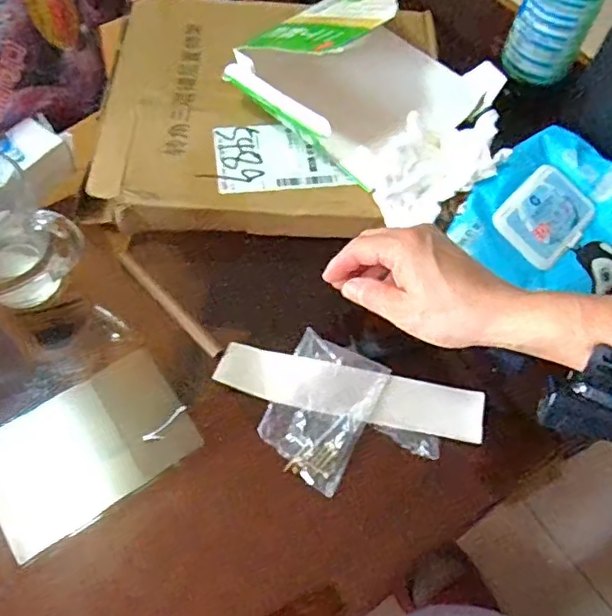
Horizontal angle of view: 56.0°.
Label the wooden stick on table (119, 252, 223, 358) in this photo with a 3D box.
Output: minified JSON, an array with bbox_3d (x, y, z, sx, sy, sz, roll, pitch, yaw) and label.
[{"bbox_3d":[-0.115,-0.004,0.477,0.121,0.013,0.011,41,67,19],"label":"wooden stick on table"}]

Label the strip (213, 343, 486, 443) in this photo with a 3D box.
[{"bbox_3d":[0.034,0.063,0.442,0.205,0.024,0.042,12,61,5],"label":"strip"}]

